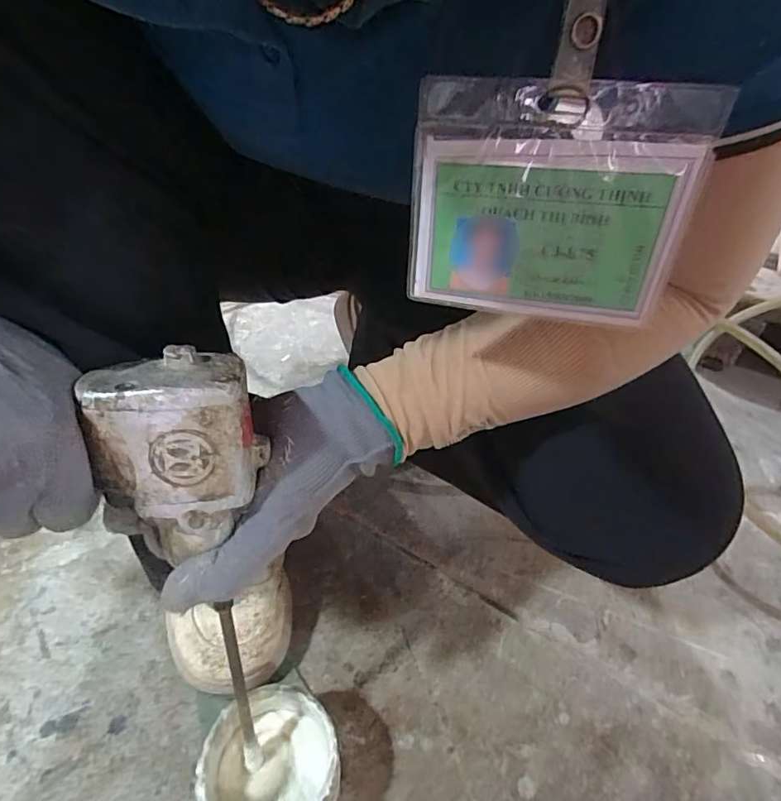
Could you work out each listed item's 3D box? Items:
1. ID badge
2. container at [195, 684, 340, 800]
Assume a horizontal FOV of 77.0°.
[{"bbox_3d":[0.056,-0.071,0.184,0.098,0.081,0.005,10,35,11],"label":"ID badge"},{"bbox_3d":[-0.075,0.236,0.312,0.078,0.053,0.081,1,40,-1],"label":"container"}]

